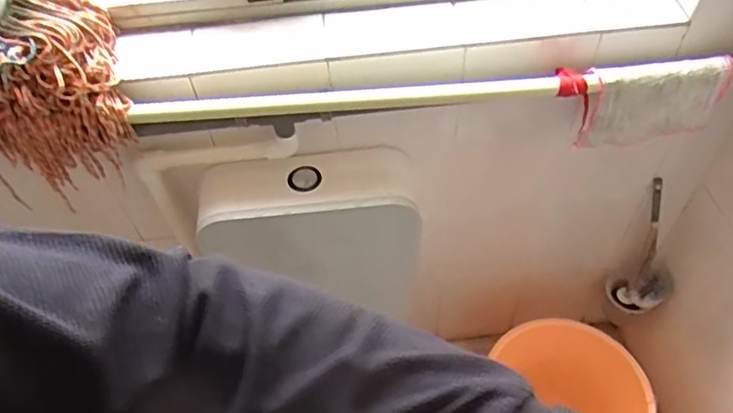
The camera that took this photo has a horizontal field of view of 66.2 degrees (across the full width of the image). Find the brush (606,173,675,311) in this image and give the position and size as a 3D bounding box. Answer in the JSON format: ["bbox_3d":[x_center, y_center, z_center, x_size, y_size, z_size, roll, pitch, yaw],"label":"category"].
[{"bbox_3d":[0.621,0.112,1.223,0.139,0.359,0.087,29,59,24],"label":"brush"}]

